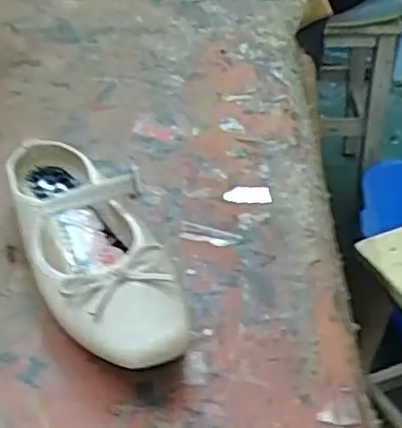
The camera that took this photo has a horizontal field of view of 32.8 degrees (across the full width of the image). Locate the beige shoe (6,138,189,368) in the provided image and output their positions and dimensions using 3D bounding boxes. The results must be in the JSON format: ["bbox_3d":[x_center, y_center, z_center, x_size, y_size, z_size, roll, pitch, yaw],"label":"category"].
[{"bbox_3d":[-0.081,0.017,0.501,0.095,0.054,0.253,-11,41,-17],"label":"beige shoe"}]

